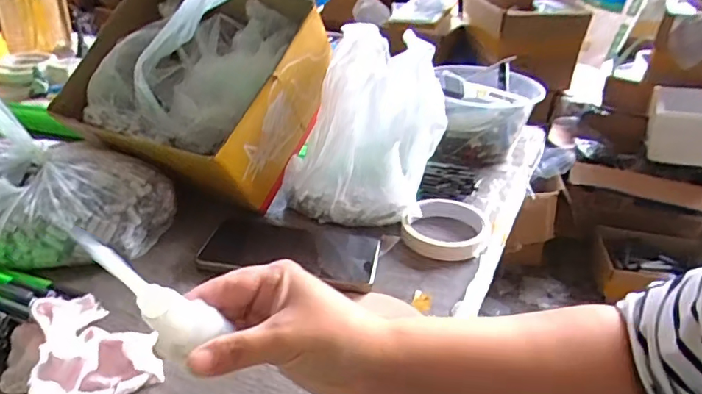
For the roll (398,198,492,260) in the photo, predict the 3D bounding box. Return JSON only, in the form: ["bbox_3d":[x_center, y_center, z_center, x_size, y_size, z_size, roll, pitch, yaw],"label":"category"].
[{"bbox_3d":[0.098,0.032,0.540,0.084,0.023,0.084,3,30,-2],"label":"roll"}]

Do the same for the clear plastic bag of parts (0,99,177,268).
[{"bbox_3d":[-0.274,-0.015,0.487,0.196,0.139,0.123,-4,31,-13],"label":"clear plastic bag of parts"}]

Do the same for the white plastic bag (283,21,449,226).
[{"bbox_3d":[0.021,-0.082,0.573,0.143,0.165,0.156,12,31,14],"label":"white plastic bag"}]

